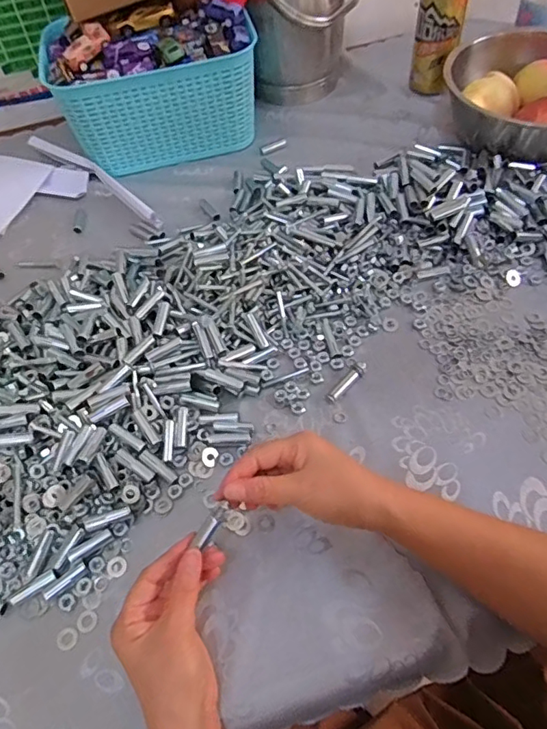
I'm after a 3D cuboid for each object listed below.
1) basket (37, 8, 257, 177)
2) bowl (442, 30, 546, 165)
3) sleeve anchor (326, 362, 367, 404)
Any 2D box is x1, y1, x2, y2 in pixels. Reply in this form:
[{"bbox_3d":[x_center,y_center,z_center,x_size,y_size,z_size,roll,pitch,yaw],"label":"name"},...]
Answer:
[{"bbox_3d":[-0.163,-0.383,0.738,0.273,0.137,0.158,-15,56,-5],"label":"basket"},{"bbox_3d":[0.342,-0.344,0.672,0.203,0.103,0.196,-3,56,4],"label":"bowl"},{"bbox_3d":[0.074,0.018,0.524,0.014,0.009,0.055,37,66,26],"label":"sleeve anchor"}]

